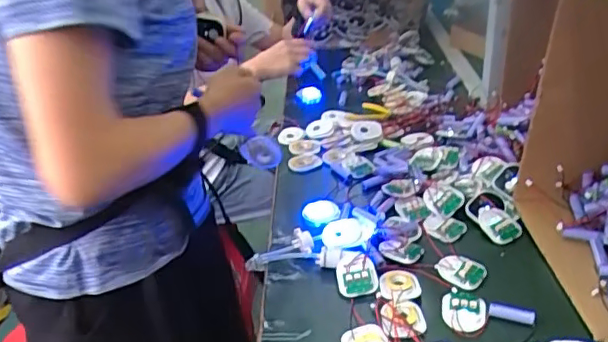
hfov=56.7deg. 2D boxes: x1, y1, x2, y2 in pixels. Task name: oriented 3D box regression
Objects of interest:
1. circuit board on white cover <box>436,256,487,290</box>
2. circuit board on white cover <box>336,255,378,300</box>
[{"bbox_3d":[0.200,0.128,0.721,0.060,0.007,0.052,12,35,27],"label":"circuit board on white cover"},{"bbox_3d":[0.067,0.134,0.722,0.050,0.008,0.059,-10,49,-2],"label":"circuit board on white cover"}]

